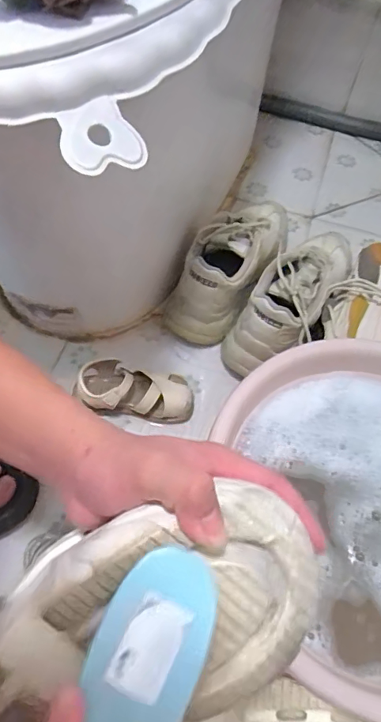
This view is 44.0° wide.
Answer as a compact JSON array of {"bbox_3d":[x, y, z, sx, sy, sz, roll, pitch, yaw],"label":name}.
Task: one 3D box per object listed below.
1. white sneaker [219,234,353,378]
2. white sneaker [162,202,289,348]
[{"bbox_3d":[0.151,-0.094,0.671,0.085,0.117,0.264,31,62,15],"label":"white sneaker"},{"bbox_3d":[0.067,-0.150,0.705,0.093,0.120,0.268,31,62,15],"label":"white sneaker"}]

